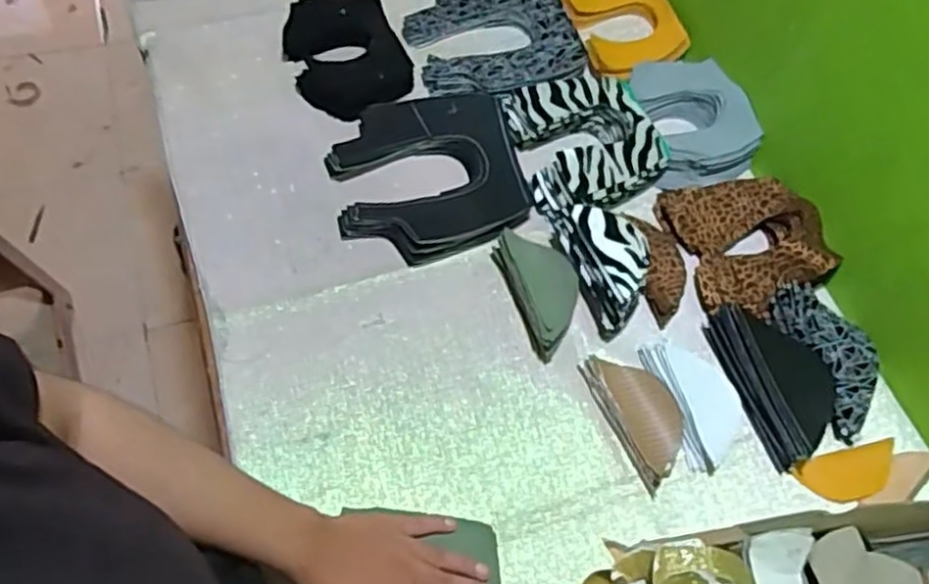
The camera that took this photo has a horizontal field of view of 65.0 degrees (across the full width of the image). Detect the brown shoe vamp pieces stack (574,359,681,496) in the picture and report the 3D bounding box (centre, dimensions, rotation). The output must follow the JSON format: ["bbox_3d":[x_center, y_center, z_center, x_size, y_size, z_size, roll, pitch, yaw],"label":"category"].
[{"bbox_3d":[0.160,0.105,0.655,0.065,0.013,0.123,-25,65,-15],"label":"brown shoe vamp pieces stack"}]

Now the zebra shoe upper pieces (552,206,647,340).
[{"bbox_3d":[0.135,-0.033,0.696,0.062,0.056,0.132,-12,63,-13],"label":"zebra shoe upper pieces"}]

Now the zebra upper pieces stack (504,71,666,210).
[{"bbox_3d":[0.129,-0.162,0.776,0.144,0.041,0.168,-18,65,-15],"label":"zebra upper pieces stack"}]

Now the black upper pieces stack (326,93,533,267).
[{"bbox_3d":[-0.037,-0.122,0.750,0.190,0.029,0.184,-4,62,-9],"label":"black upper pieces stack"}]

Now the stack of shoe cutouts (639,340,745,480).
[{"bbox_3d":[0.214,0.096,0.663,0.064,0.026,0.120,-14,64,-14],"label":"stack of shoe cutouts"}]

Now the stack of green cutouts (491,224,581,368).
[{"bbox_3d":[0.075,-0.002,0.696,0.065,0.046,0.123,-12,63,-13],"label":"stack of green cutouts"}]

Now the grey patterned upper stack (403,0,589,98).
[{"bbox_3d":[0.035,-0.302,0.861,0.188,0.027,0.197,-12,63,-13],"label":"grey patterned upper stack"}]

